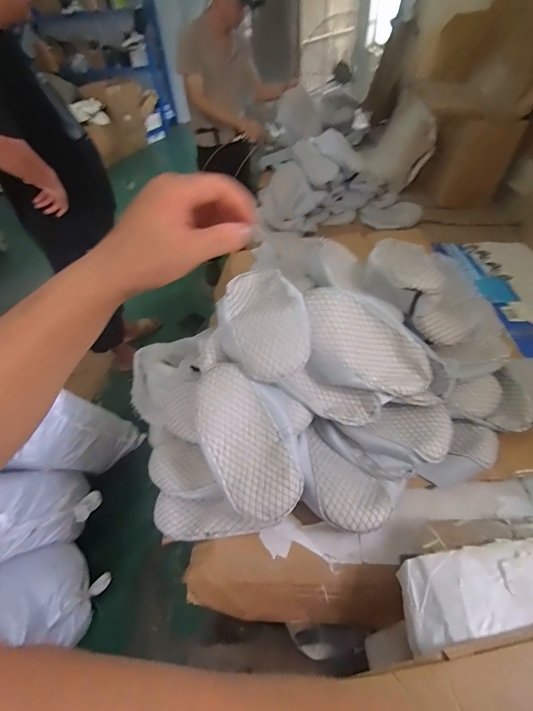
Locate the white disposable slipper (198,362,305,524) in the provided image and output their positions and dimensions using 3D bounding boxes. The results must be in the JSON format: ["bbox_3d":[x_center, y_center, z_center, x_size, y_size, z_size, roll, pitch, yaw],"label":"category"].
[{"bbox_3d":[-0.041,0.169,0.736,0.178,0.040,0.327,-30,69,1],"label":"white disposable slipper"}]

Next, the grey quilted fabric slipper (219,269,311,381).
[{"bbox_3d":[-0.013,-0.081,0.817,0.205,0.078,0.317,-19,48,7],"label":"grey quilted fabric slipper"}]

